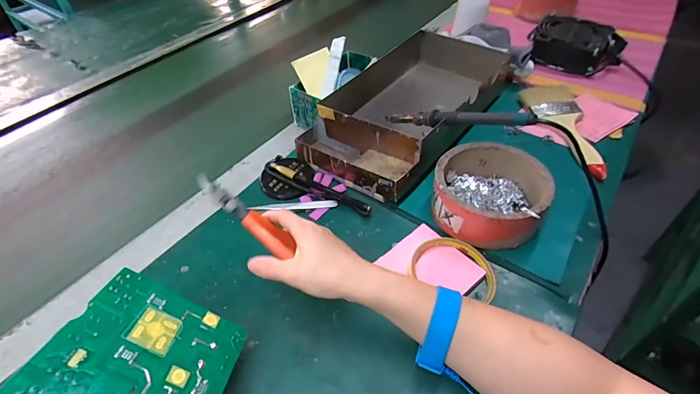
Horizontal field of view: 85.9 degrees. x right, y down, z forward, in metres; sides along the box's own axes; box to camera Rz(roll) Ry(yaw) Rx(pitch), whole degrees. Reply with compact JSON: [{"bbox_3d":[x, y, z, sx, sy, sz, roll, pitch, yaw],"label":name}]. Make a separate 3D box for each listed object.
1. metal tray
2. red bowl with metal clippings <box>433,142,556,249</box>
[{"bbox_3d":[0.096,-0.141,0.555,0.164,0.072,0.350,29,54,28],"label":"metal tray"},{"bbox_3d":[0.157,-0.003,0.428,0.116,0.055,0.116,-2,46,2],"label":"red bowl with metal clippings"}]

